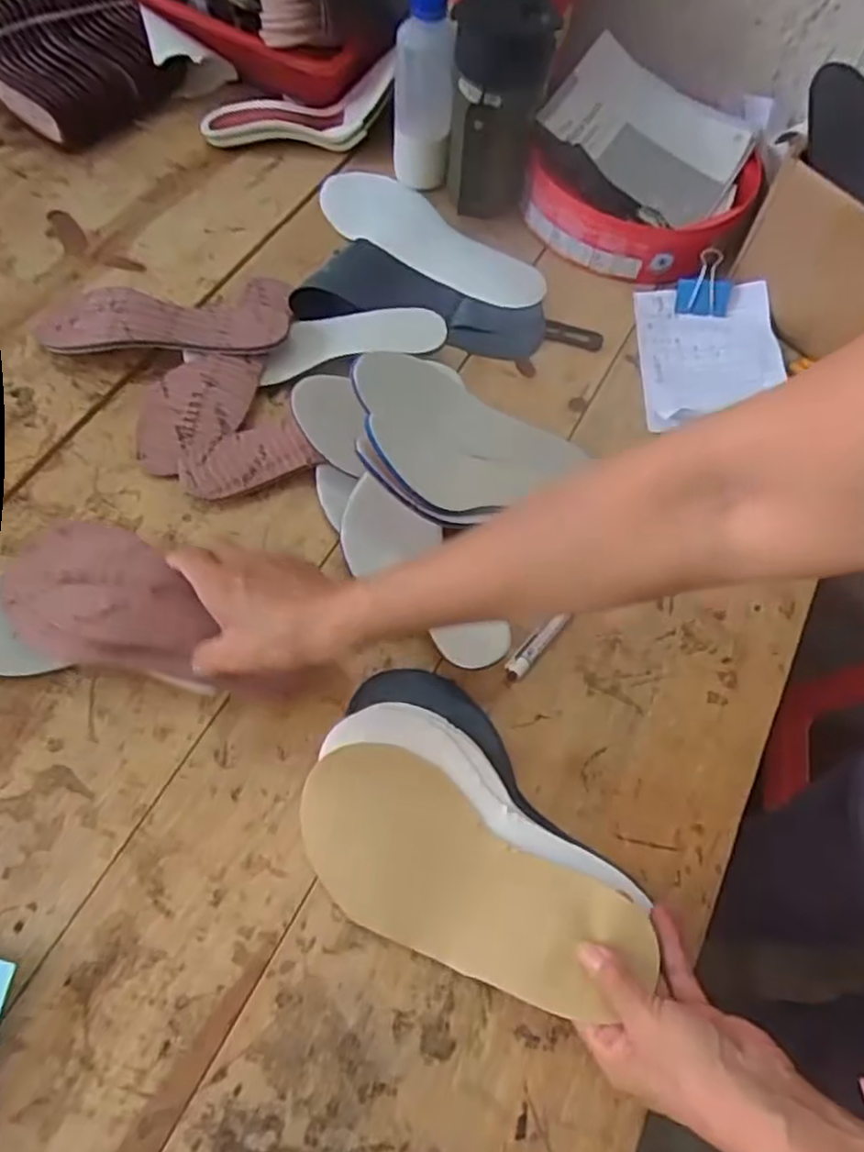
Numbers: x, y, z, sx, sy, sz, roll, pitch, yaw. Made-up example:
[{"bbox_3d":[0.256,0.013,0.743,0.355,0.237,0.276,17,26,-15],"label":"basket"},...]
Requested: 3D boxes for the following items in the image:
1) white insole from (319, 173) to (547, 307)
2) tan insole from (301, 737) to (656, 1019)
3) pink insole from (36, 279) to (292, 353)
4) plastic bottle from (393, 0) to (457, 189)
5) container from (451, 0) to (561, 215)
[{"bbox_3d":[0.000,-0.351,0.742,0.254,0.025,0.105,30,65,9],"label":"white insole"},{"bbox_3d":[0.020,0.190,0.452,0.229,0.015,0.101,26,65,14],"label":"tan insole"},{"bbox_3d":[-0.237,-0.230,0.635,0.216,0.042,0.094,-2,64,-4],"label":"pink insole"},{"bbox_3d":[-0.008,-0.467,0.702,0.059,0.168,0.057,5,63,-3],"label":"plastic bottle"},{"bbox_3d":[0.062,-0.442,0.677,0.089,0.169,0.091,9,63,-1],"label":"container"}]

